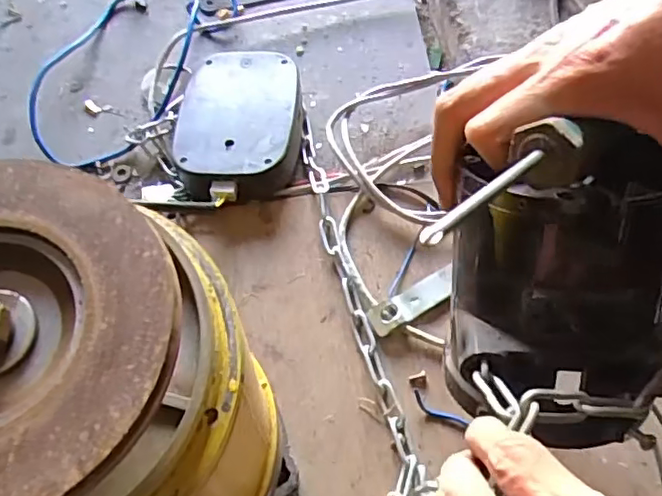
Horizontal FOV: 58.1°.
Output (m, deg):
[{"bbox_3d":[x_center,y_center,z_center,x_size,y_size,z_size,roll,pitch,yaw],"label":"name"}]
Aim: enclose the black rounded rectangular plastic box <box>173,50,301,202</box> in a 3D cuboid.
[{"bbox_3d":[-0.075,-0.100,0.495,0.100,0.050,0.150,-2,64,-1],"label":"black rounded rectangular plastic box"}]

